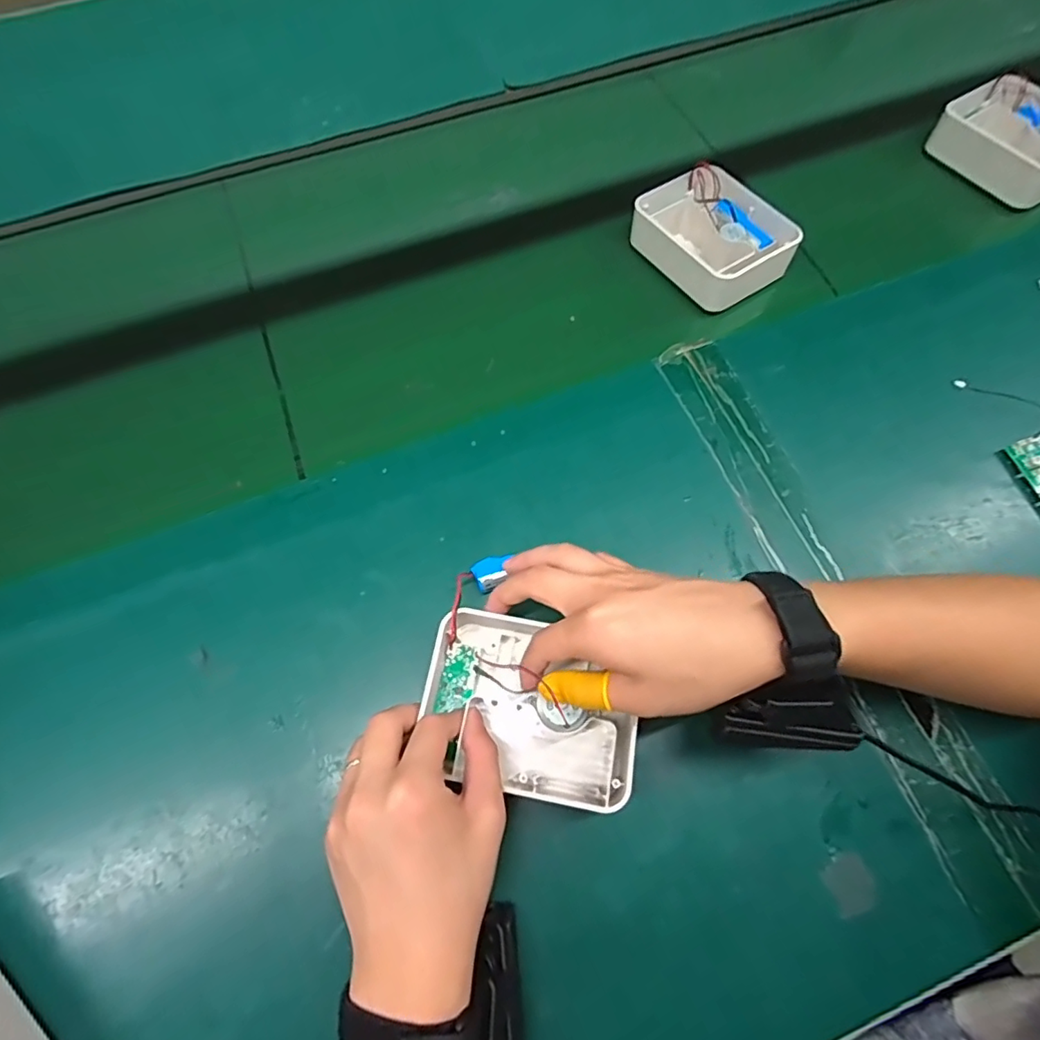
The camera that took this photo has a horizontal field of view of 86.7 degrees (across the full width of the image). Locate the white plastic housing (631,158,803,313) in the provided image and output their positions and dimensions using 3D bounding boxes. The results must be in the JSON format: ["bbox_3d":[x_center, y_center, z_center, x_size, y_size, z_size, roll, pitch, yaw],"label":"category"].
[{"bbox_3d":[0.179,-0.263,0.504,0.102,0.044,0.132,-34,72,-13],"label":"white plastic housing"}]

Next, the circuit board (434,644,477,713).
[{"bbox_3d":[-0.040,0.102,0.356,0.021,0.010,0.042,11,65,5],"label":"circuit board"}]

